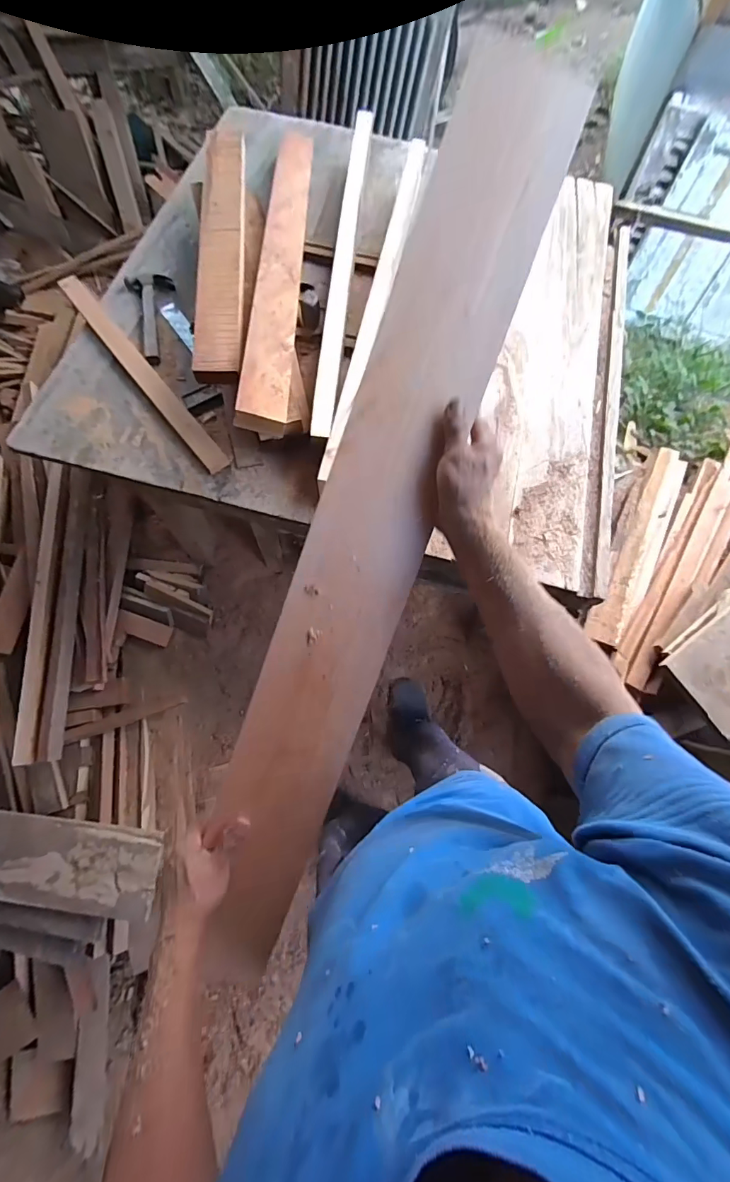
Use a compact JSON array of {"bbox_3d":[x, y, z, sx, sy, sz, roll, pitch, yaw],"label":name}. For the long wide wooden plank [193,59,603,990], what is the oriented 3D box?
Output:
[{"bbox_3d":[0.001,-0.049,0.464,0.127,0.031,0.978,19,95,5],"label":"long wide wooden plank"}]

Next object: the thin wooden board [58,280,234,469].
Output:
[{"bbox_3d":[-0.474,-0.465,0.918,0.050,0.016,0.597,-37,77,-12],"label":"thin wooden board"}]

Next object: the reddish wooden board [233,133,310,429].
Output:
[{"bbox_3d":[-0.181,-0.737,0.967,0.110,0.055,1.011,7,63,-15],"label":"reddish wooden board"}]

